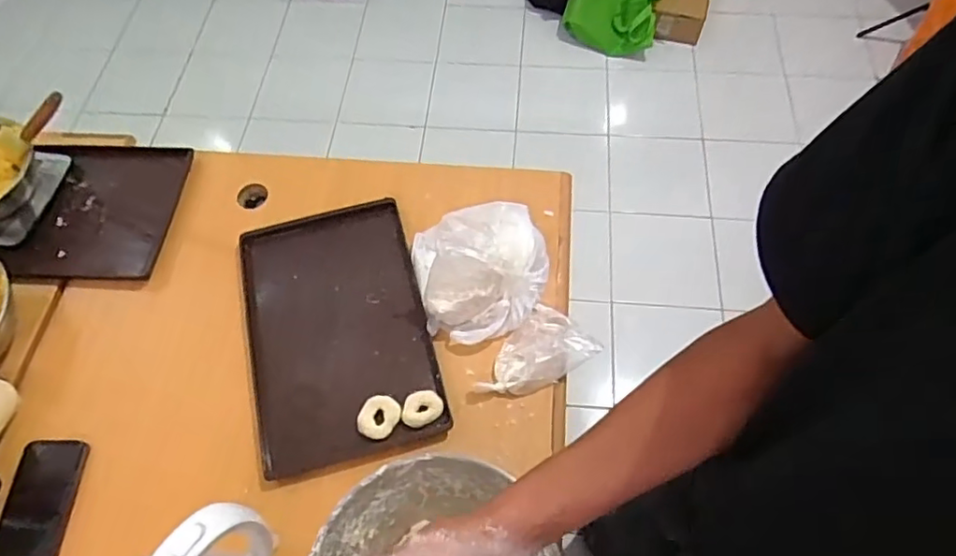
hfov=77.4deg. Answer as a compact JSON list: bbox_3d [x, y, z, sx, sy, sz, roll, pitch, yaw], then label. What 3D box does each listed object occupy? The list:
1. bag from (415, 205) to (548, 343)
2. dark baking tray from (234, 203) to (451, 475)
[{"bbox_3d":[0.005,-0.030,0.821,0.185,0.098,0.196,-13,62,-5],"label":"bag"},{"bbox_3d":[-0.197,0.065,0.838,0.240,0.022,0.363,-15,62,-6],"label":"dark baking tray"}]

